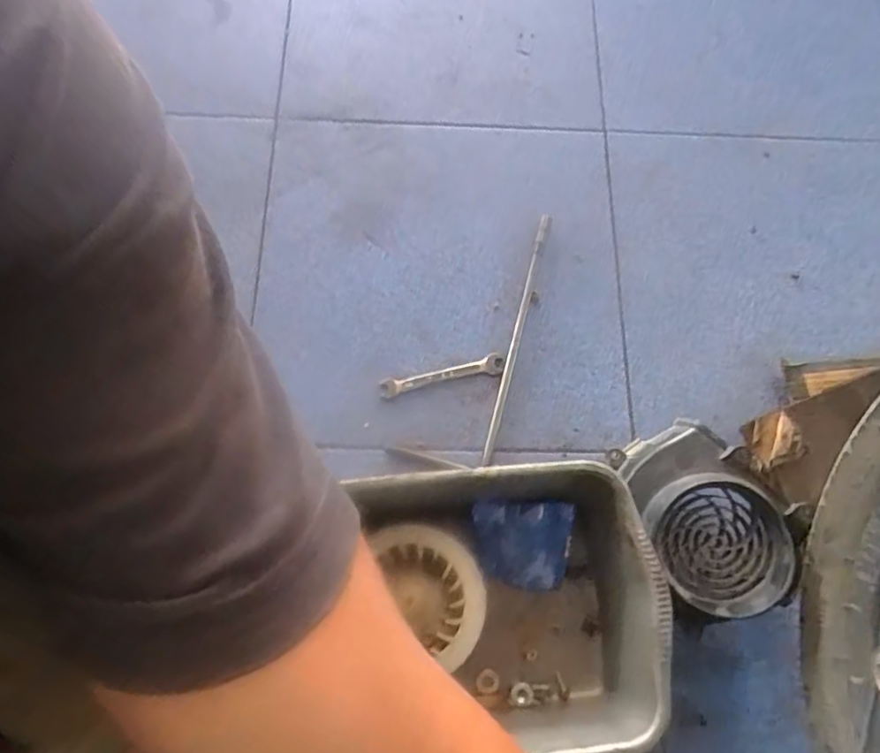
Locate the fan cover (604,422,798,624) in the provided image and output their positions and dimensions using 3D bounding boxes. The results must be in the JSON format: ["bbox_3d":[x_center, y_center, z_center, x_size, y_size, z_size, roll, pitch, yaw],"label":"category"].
[{"bbox_3d":[0.228,0.133,0.549,0.124,0.089,0.168,-35,77,-13],"label":"fan cover"}]

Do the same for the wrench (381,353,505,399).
[{"bbox_3d":[0.005,0.000,0.636,0.131,0.004,0.023,-14,72,-5],"label":"wrench"}]

